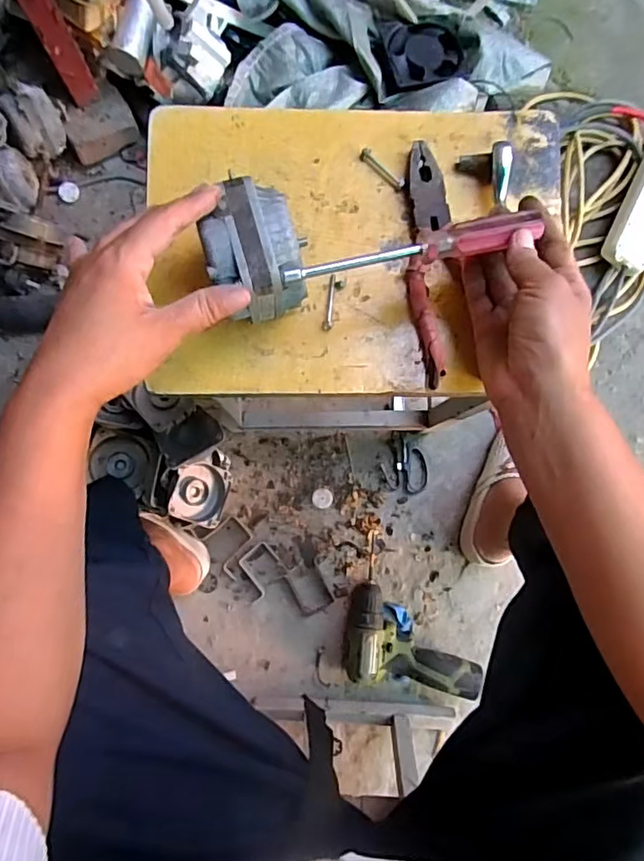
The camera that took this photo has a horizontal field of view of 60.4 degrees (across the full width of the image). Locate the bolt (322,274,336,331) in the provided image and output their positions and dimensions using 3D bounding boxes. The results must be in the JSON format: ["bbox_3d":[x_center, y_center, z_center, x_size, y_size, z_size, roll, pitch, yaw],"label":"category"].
[{"bbox_3d":[0.006,-0.101,0.437,0.008,0.004,0.044,6,83,-3],"label":"bolt"}]

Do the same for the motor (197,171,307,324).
[{"bbox_3d":[-0.048,-0.122,0.381,0.061,0.058,0.078,-12,84,-5],"label":"motor"}]

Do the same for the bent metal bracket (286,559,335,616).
[{"bbox_3d":[-0.016,0.239,0.832,0.055,0.005,0.068,-24,85,-6],"label":"bent metal bracket"}]

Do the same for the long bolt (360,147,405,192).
[{"bbox_3d":[0.049,-0.210,0.445,0.044,0.006,0.008,41,82,1],"label":"long bolt"}]

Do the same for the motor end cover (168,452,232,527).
[{"bbox_3d":[-0.171,0.078,0.775,0.080,0.042,0.103,17,79,-30],"label":"motor end cover"}]

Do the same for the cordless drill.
[{"bbox_3d":[0.132,0.266,0.809,0.183,0.050,0.204,8,82,-2],"label":"cordless drill"}]

